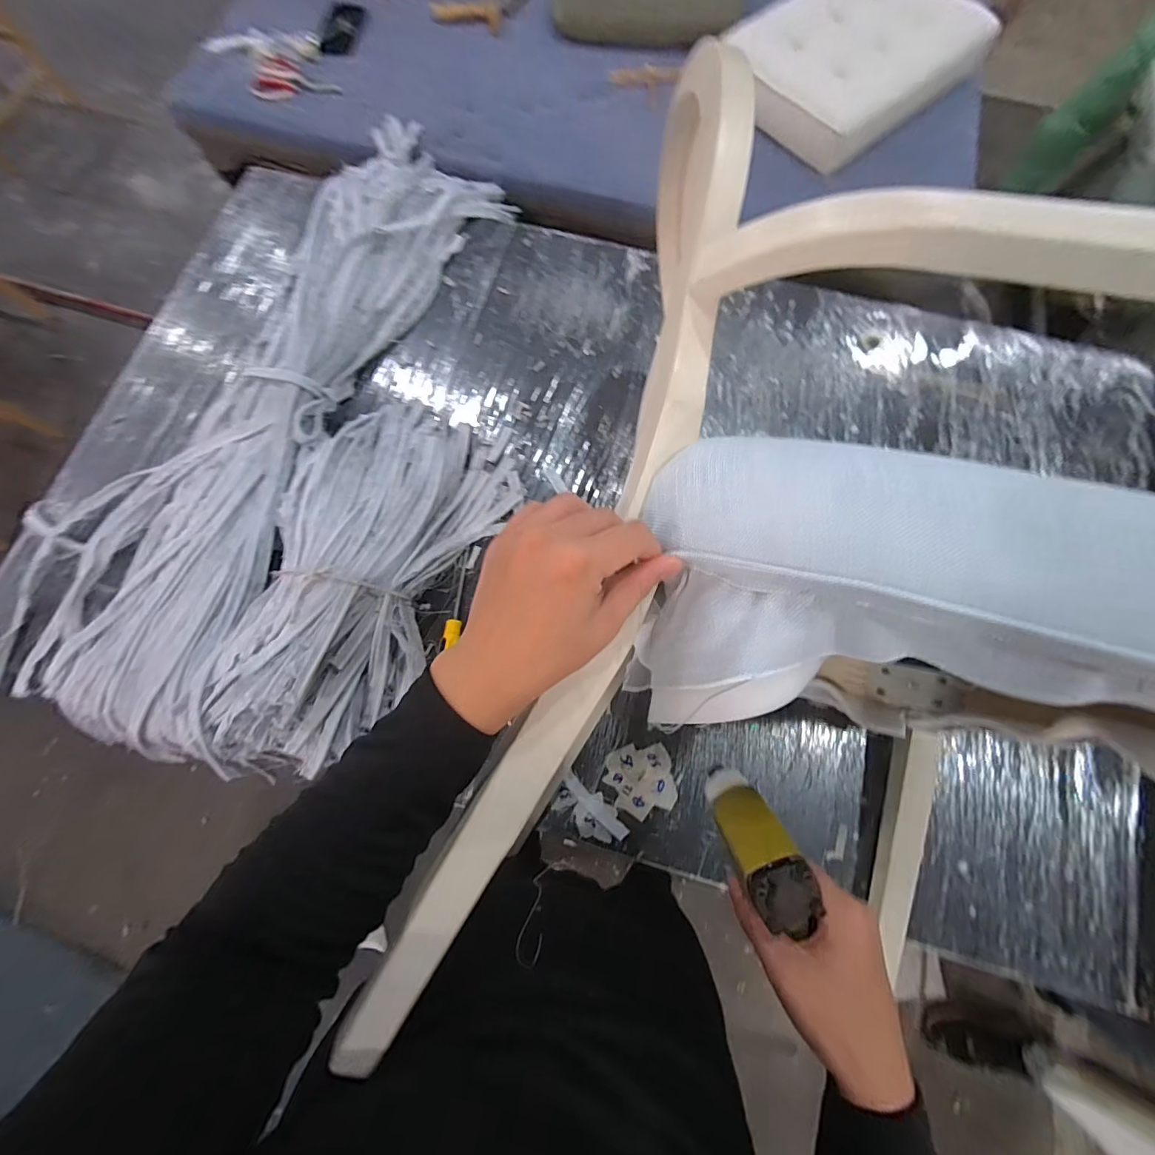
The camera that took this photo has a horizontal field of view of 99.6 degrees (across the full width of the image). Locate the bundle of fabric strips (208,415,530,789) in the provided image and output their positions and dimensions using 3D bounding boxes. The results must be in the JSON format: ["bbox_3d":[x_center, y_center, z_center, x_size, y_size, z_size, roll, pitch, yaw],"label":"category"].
[{"bbox_3d":[-0.334,-0.025,0.749,0.284,0.131,0.602,16,74,5],"label":"bundle of fabric strips"}]

